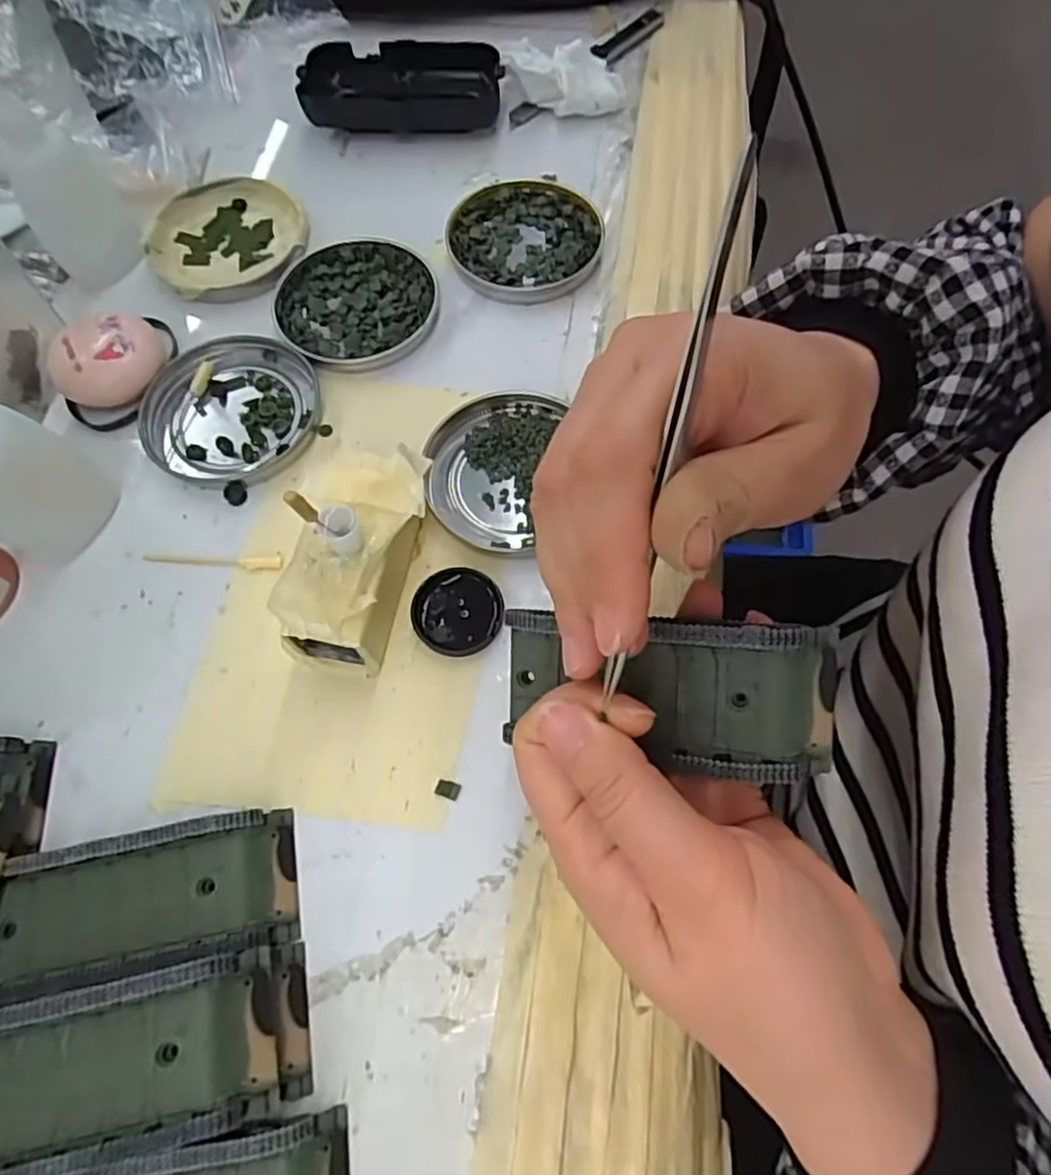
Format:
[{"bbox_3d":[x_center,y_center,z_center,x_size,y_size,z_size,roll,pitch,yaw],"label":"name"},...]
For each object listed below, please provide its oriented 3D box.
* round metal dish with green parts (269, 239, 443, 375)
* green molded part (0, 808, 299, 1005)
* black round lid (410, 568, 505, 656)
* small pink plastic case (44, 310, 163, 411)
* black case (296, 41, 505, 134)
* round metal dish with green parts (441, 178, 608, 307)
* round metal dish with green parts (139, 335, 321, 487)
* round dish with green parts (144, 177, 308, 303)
[{"bbox_3d":[-0.083,-0.140,0.343,0.077,0.009,0.076,-1,66,1],"label":"round metal dish with green parts"},{"bbox_3d":[-0.127,0.104,0.231,0.093,0.023,0.043,-11,67,-3],"label":"green molded part"},{"bbox_3d":[-0.027,0.010,0.278,0.035,0.006,0.035,-1,66,1],"label":"black round lid"},{"bbox_3d":[-0.193,-0.106,0.322,0.047,0.024,0.039,-25,68,-9],"label":"small pink plastic case"},{"bbox_3d":[-0.070,-0.282,0.397,0.110,0.026,0.048,1,66,2],"label":"black case"},{"bbox_3d":[-0.001,-0.180,0.360,0.077,0.010,0.079,-1,66,1],"label":"round metal dish with green parts"},{"bbox_3d":[-0.135,-0.083,0.320,0.074,0.007,0.076,-1,66,1],"label":"round metal dish with green parts"},{"bbox_3d":[-0.156,-0.182,0.365,0.077,0.012,0.079,-1,66,1],"label":"round dish with green parts"}]

